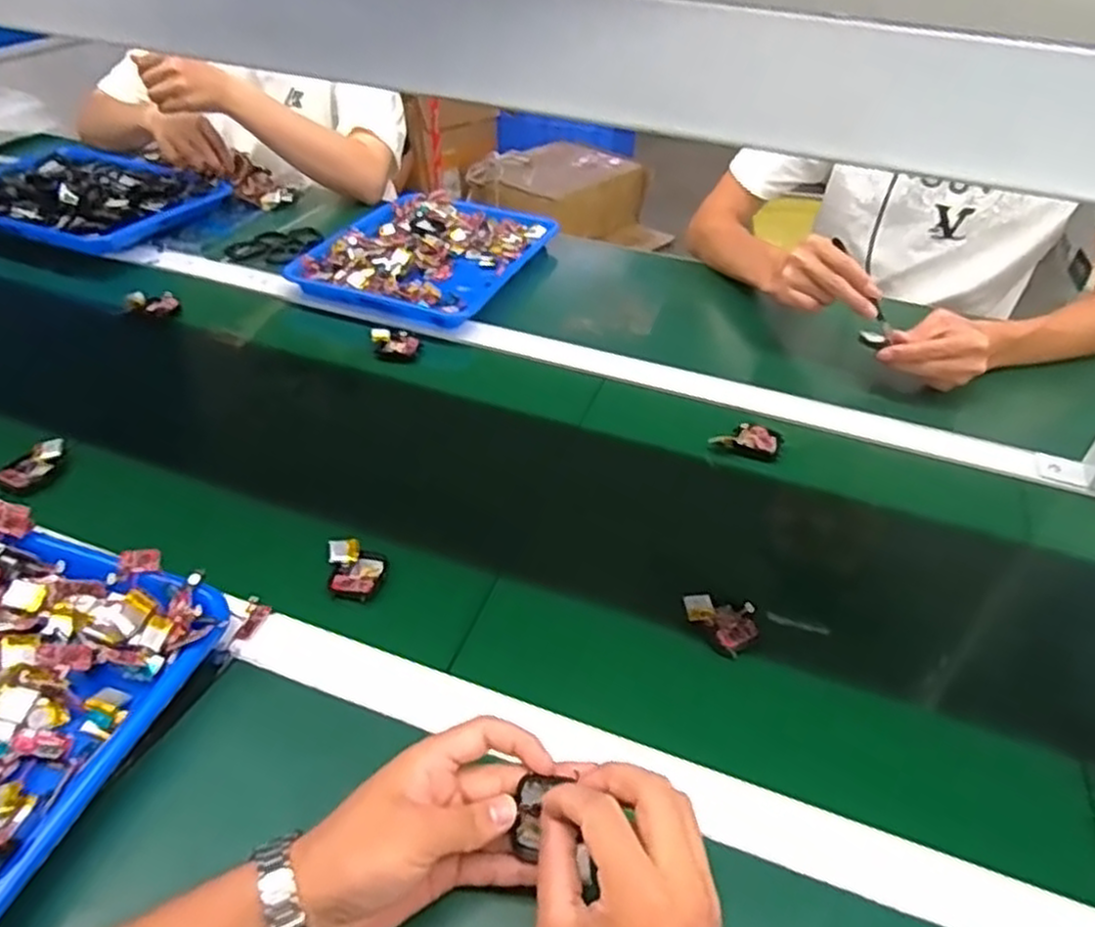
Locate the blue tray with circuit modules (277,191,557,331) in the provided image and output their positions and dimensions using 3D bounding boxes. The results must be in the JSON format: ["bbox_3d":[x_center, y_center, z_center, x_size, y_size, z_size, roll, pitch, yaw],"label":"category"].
[{"bbox_3d":[-0.149,-0.280,0.982,0.245,0.034,0.308,16,42,14],"label":"blue tray with circuit modules"}]

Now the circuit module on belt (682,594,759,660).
[{"bbox_3d":[0.127,0.114,0.547,0.053,0.017,0.037,31,47,29],"label":"circuit module on belt"}]

